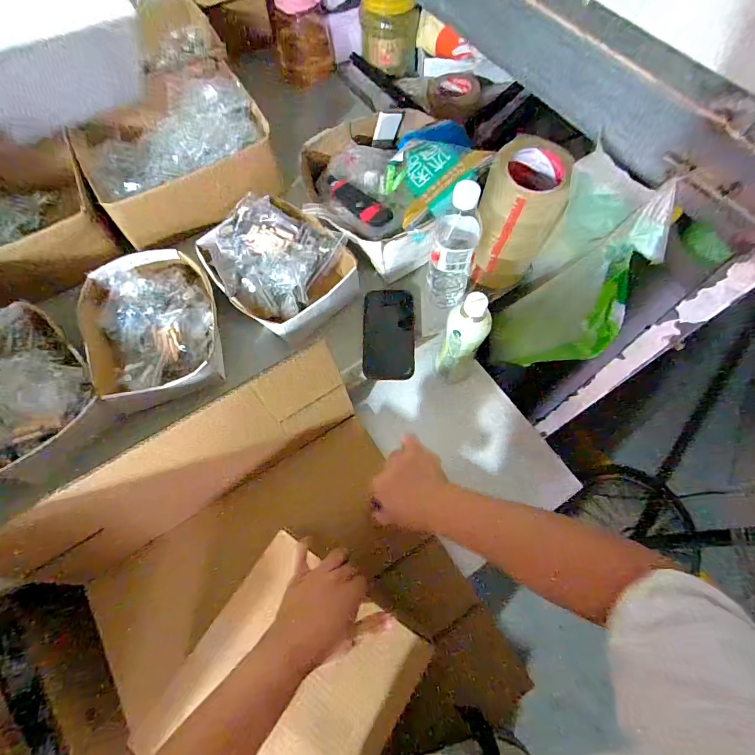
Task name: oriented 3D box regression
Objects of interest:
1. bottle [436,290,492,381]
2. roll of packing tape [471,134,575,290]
[{"bbox_3d":[0.132,-0.054,0.621,0.058,0.202,0.050,19,68,9],"label":"bottle"},{"bbox_3d":[0.209,-0.239,0.609,0.108,0.226,0.102,0,67,1],"label":"roll of packing tape"}]

